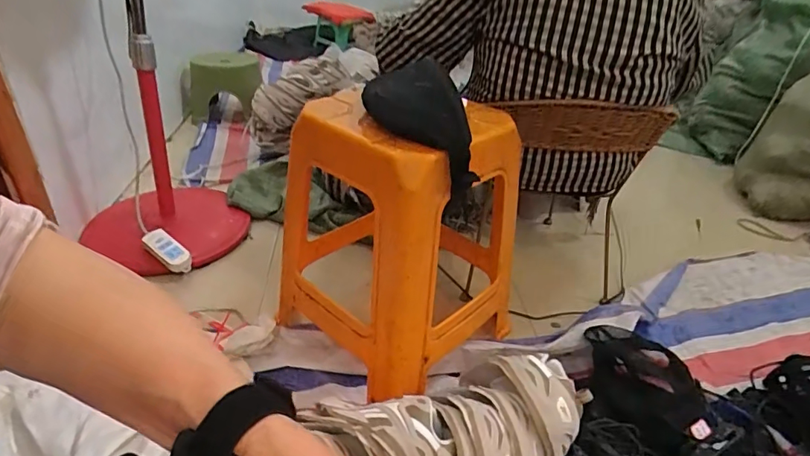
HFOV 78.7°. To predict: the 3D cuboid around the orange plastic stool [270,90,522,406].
[{"bbox_3d":[-0.005,-0.005,0.920,0.349,0.418,0.370,25,39,30],"label":"orange plastic stool"}]

